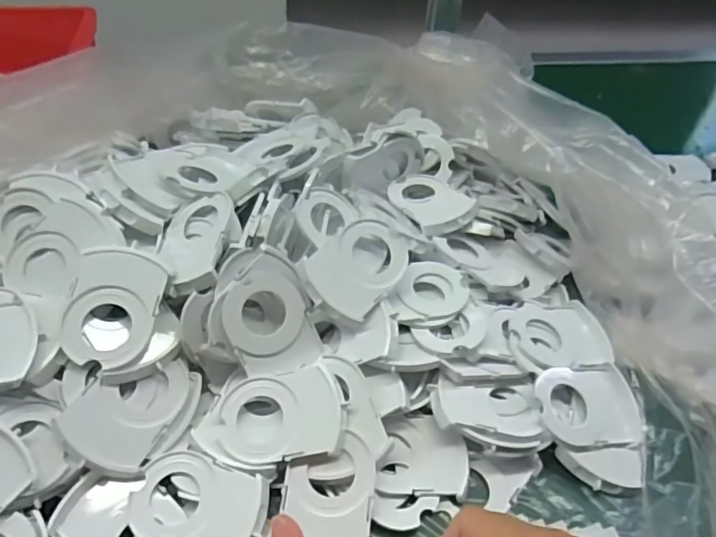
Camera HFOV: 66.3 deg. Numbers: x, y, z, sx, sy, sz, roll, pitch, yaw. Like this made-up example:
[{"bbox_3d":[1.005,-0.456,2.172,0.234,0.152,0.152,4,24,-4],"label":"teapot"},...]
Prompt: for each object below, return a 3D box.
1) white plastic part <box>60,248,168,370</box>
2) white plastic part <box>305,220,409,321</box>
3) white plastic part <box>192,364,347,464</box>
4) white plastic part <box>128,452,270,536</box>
[{"bbox_3d":[-0.154,0.024,0.347,0.054,0.006,0.075,12,73,-7],"label":"white plastic part"},{"bbox_3d":[0.002,-0.003,0.388,0.054,0.007,0.078,45,63,0],"label":"white plastic part"},{"bbox_3d":[-0.056,0.095,0.351,0.093,0.014,0.056,-7,60,2],"label":"white plastic part"},{"bbox_3d":[-0.095,0.142,0.323,0.076,0.008,0.055,14,63,13],"label":"white plastic part"}]

